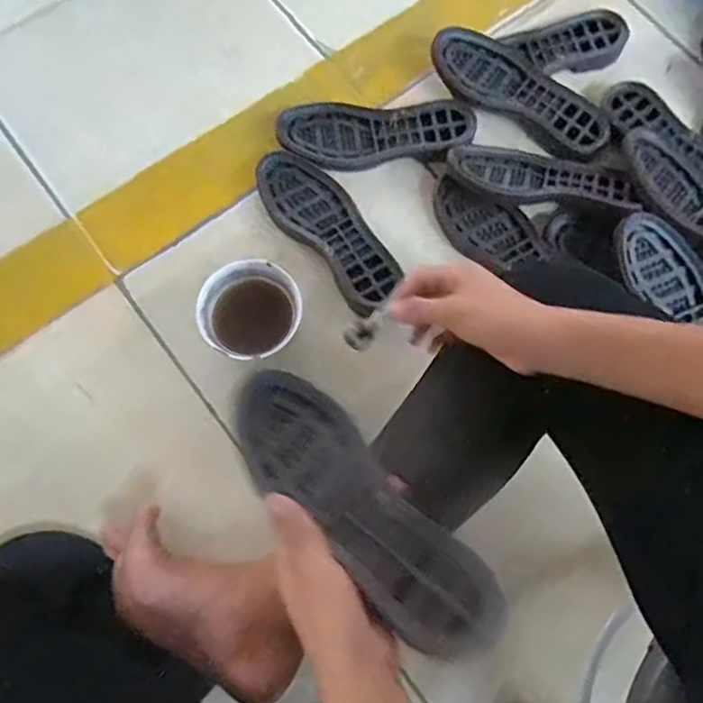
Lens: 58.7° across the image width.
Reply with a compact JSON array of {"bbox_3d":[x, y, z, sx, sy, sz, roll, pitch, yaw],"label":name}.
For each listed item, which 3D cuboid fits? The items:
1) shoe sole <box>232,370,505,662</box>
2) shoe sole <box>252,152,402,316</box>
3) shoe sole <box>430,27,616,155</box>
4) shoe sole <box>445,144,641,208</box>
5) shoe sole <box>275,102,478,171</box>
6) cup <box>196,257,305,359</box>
[{"bbox_3d":[0.003,0.109,0.448,0.076,0.016,0.242,-41,66,-11],"label":"shoe sole"},{"bbox_3d":[-0.028,-0.154,0.762,0.089,0.021,0.235,-39,78,-11],"label":"shoe sole"},{"bbox_3d":[0.217,-0.335,0.804,0.250,0.033,0.096,28,75,6],"label":"shoe sole"},{"bbox_3d":[0.234,-0.219,0.775,0.224,0.038,0.072,10,74,2],"label":"shoe sole"},{"bbox_3d":[0.032,-0.281,0.794,0.244,0.022,0.088,-4,74,-2],"label":"shoe sole"},{"bbox_3d":[-0.114,-0.041,0.714,0.112,0.054,0.109,0,74,-1],"label":"cup"}]

